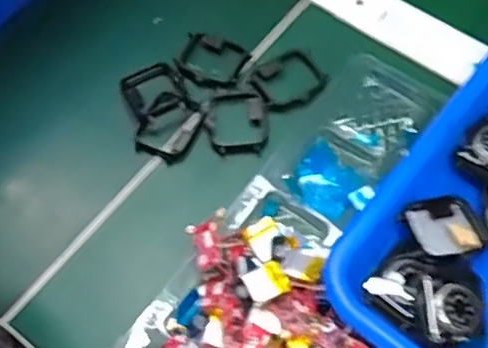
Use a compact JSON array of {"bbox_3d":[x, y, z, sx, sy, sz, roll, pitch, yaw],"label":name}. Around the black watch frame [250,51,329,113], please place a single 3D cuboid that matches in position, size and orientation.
[{"bbox_3d":[0.029,-0.061,0.410,0.043,0.004,0.040,-33,66,-14],"label":"black watch frame"}]

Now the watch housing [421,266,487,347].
[{"bbox_3d":[0.105,0.069,0.315,0.036,0.011,0.043,9,74,-7],"label":"watch housing"}]

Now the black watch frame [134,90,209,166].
[{"bbox_3d":[-0.046,-0.029,0.398,0.035,0.014,0.042,26,66,14],"label":"black watch frame"}]

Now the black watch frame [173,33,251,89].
[{"bbox_3d":[-0.023,-0.076,0.421,0.047,0.004,0.039,24,66,14],"label":"black watch frame"}]

